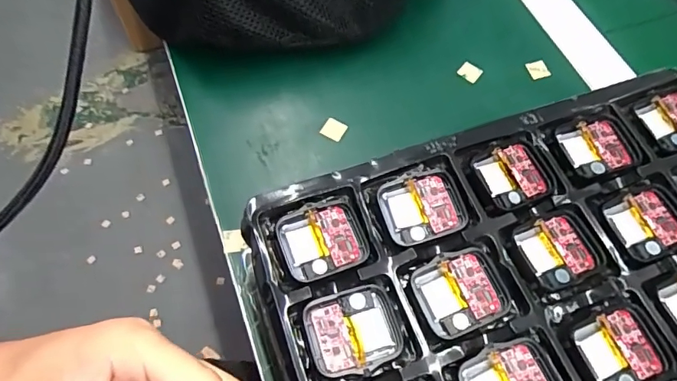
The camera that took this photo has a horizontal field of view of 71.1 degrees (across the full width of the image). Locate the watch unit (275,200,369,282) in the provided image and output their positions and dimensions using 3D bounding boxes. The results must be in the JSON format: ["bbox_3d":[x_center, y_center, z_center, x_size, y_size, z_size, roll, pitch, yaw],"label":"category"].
[{"bbox_3d":[-0.007,0.024,0.239,0.041,0.005,0.036,-21,65,-13],"label":"watch unit"}]

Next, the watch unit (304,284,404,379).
[{"bbox_3d":[0.007,0.066,0.223,0.043,0.007,0.037,-14,64,-9],"label":"watch unit"}]

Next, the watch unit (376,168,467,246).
[{"bbox_3d":[0.045,0.008,0.250,0.043,0.006,0.036,-15,64,-10],"label":"watch unit"}]

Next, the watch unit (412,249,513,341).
[{"bbox_3d":[0.060,0.049,0.231,0.041,0.004,0.037,-20,65,-12],"label":"watch unit"}]

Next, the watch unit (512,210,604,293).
[{"bbox_3d":[0.114,0.031,0.244,0.042,0.004,0.036,-20,65,-12],"label":"watch unit"}]

